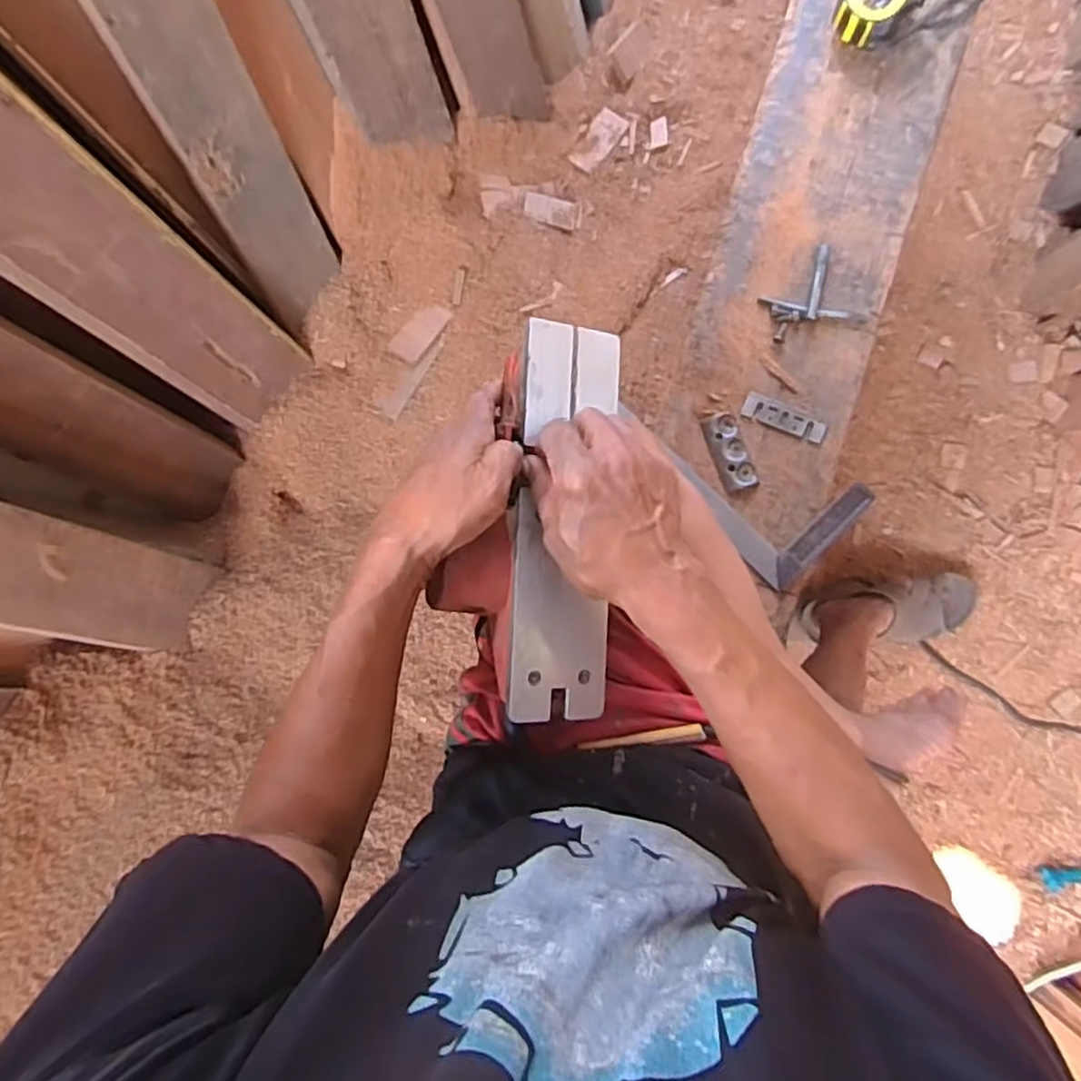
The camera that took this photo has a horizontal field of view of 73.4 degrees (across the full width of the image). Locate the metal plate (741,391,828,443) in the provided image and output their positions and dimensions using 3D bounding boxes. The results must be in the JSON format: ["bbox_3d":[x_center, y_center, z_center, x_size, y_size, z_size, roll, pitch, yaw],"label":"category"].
[{"bbox_3d":[0.244,-0.123,0.724,0.082,0.004,0.024,24,90,6],"label":"metal plate"}]

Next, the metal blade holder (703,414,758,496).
[{"bbox_3d":[0.190,-0.088,0.727,0.035,0.008,0.080,-21,85,4],"label":"metal blade holder"}]

